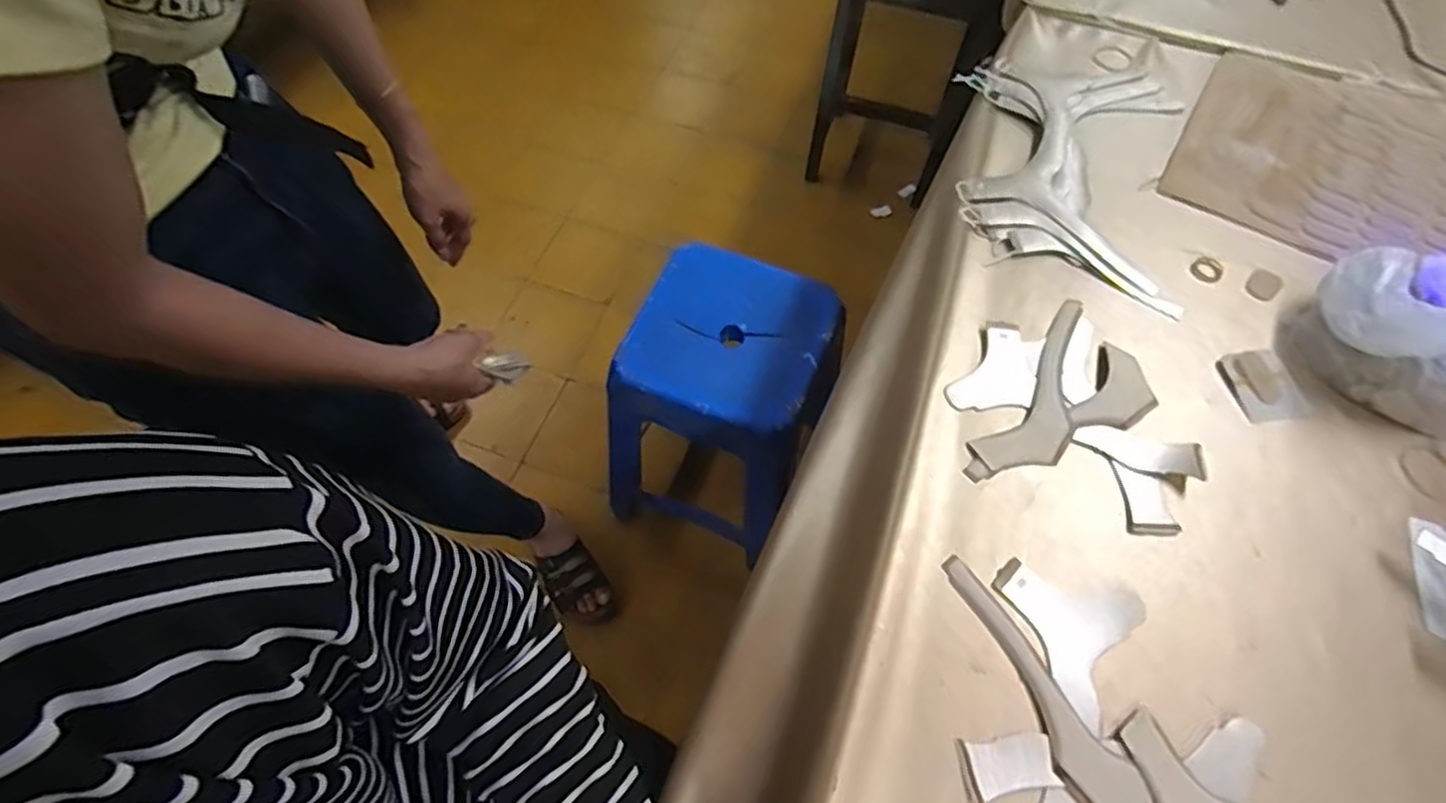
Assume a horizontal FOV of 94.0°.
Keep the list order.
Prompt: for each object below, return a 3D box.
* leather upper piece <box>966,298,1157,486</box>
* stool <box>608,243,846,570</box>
[{"bbox_3d":[0.278,0.006,0.539,0.093,0.005,0.195,36,67,17],"label":"leather upper piece"},{"bbox_3d":[-0.002,0.027,1.050,0.247,0.432,0.294,26,64,12],"label":"stool"}]

